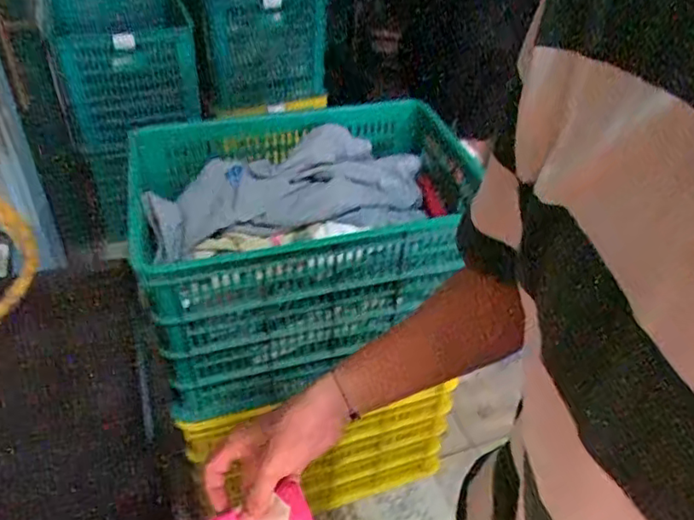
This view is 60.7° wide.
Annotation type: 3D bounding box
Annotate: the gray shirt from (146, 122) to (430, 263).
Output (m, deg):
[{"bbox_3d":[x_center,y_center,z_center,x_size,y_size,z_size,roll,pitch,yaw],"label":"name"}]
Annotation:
[{"bbox_3d":[-0.123,-0.150,1.213,0.541,0.095,0.299,-10,42,-17],"label":"gray shirt"}]

